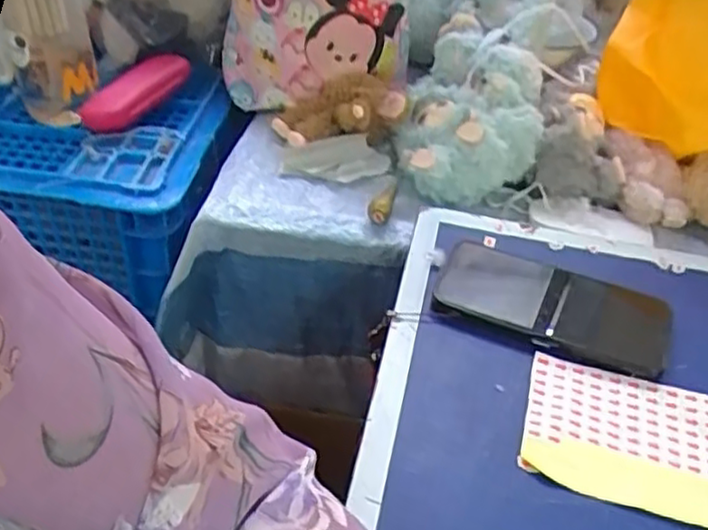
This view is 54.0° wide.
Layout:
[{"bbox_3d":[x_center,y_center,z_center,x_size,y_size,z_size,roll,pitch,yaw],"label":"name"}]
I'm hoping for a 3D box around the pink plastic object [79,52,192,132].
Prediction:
[{"bbox_3d":[-0.233,-0.181,0.732,0.121,0.020,0.058,-42,57,-19],"label":"pink plastic object"}]

